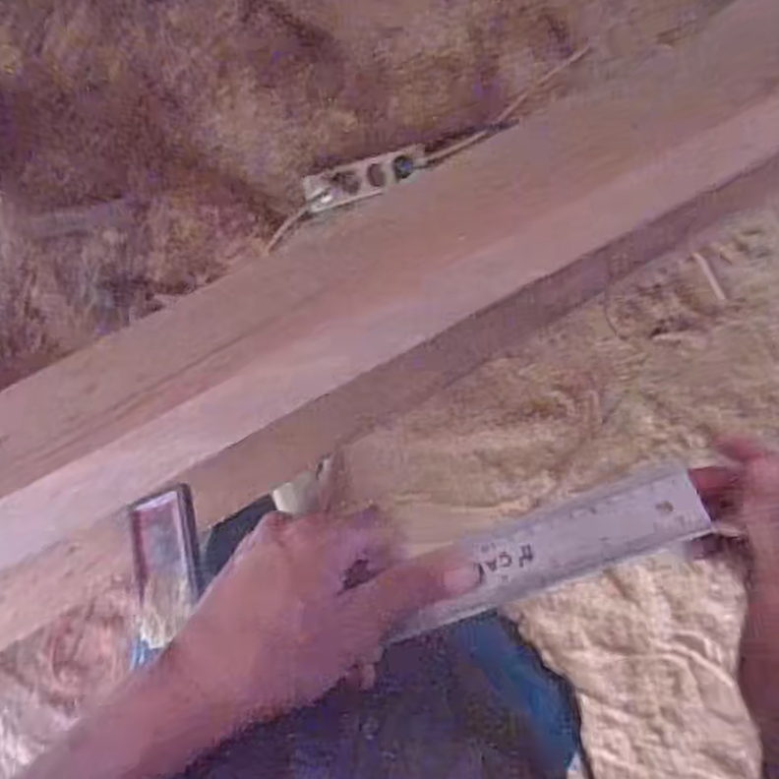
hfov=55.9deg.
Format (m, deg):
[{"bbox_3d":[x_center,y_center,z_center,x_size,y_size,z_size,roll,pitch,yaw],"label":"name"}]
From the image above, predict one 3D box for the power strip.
[{"bbox_3d":[-0.034,-0.333,1.156,0.204,0.034,0.053,-21,93,-10],"label":"power strip"}]

